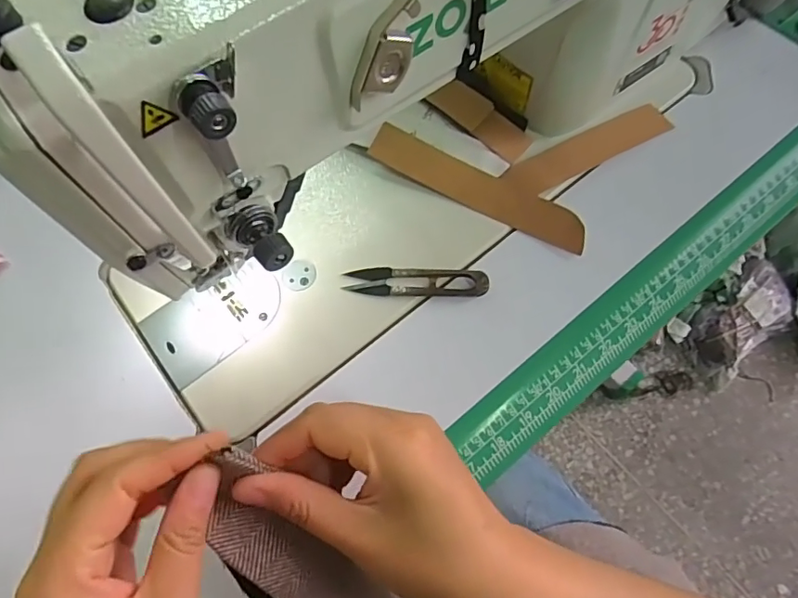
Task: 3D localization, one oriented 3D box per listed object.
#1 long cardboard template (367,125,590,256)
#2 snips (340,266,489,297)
[{"bbox_3d":[0.059,-0.085,0.406,0.172,0.011,0.031,26,71,13],"label":"long cardboard template"},{"bbox_3d":[0.012,-0.013,0.380,0.099,0.008,0.021,2,67,4],"label":"snips"}]

